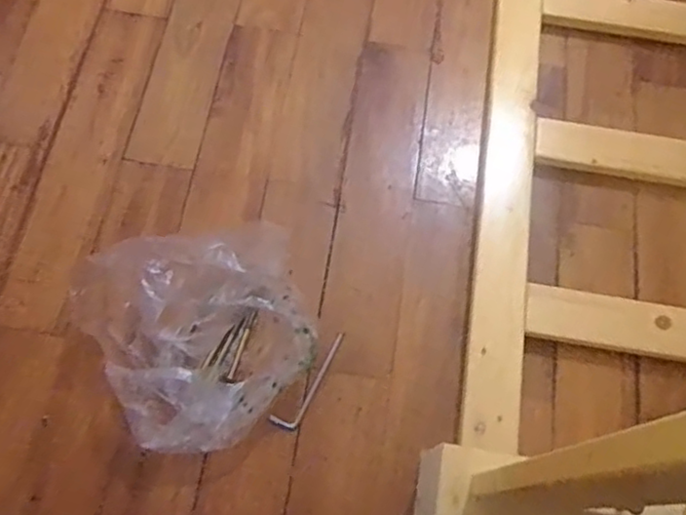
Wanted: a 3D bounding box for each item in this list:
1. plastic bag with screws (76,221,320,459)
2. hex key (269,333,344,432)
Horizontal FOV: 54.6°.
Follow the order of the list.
[{"bbox_3d":[-0.133,0.070,0.676,0.228,0.138,0.204,-30,74,-11],"label":"plastic bag with screws"},{"bbox_3d":[-0.037,0.131,0.725,0.030,0.004,0.119,27,72,8],"label":"hex key"}]

